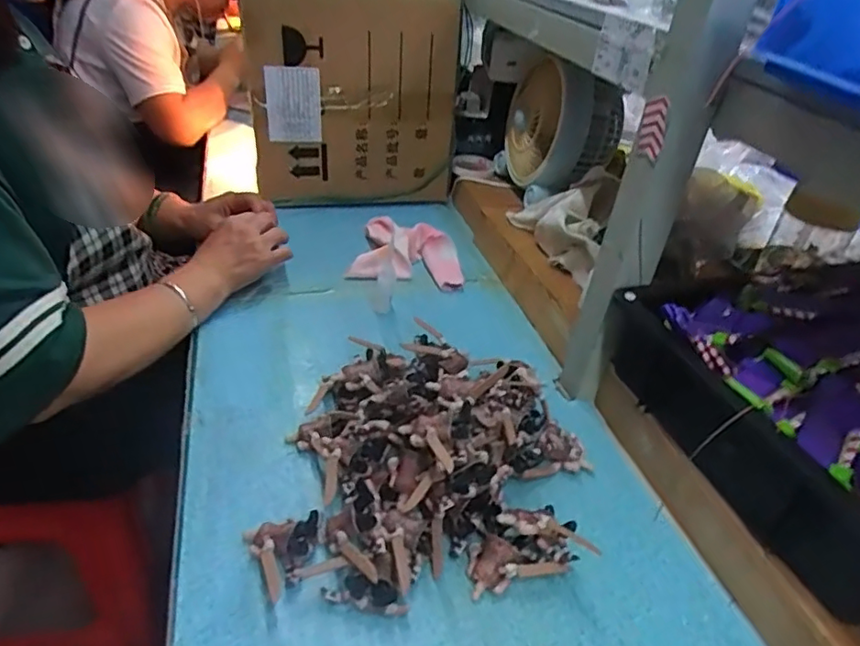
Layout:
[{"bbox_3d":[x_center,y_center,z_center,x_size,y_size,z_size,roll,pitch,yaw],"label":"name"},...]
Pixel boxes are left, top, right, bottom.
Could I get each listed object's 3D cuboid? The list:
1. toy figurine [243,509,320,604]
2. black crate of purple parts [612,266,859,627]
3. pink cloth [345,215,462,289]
[{"bbox_3d":[-0.115,0.179,0.449,0.057,0.025,0.057,-2,37,-9],"label":"toy figurine"},{"bbox_3d":[0.396,0.054,0.508,0.371,0.100,0.298,-5,37,-17],"label":"black crate of purple parts"},{"bbox_3d":[-0.030,-0.106,0.846,0.159,0.050,0.176,5,37,1],"label":"pink cloth"}]

